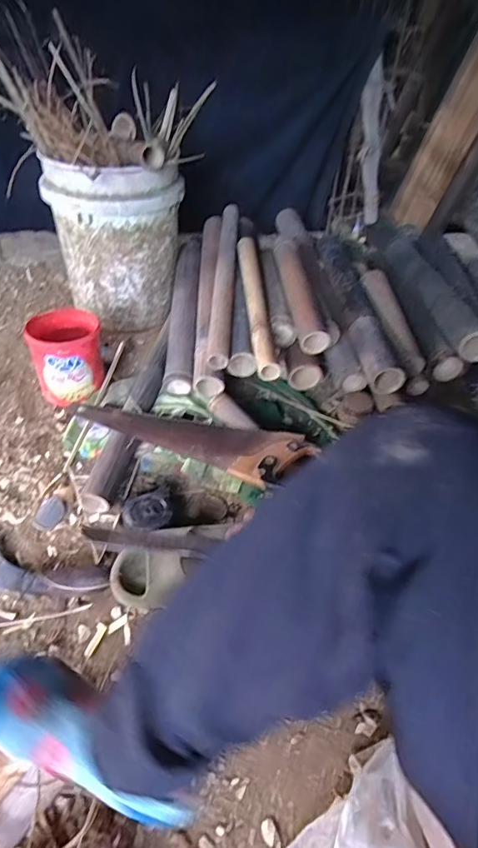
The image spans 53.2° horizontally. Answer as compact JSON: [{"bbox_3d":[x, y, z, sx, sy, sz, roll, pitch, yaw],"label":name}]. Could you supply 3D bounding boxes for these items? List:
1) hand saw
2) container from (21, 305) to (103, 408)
[{"bbox_3d":[-0.098,0.024,0.855,0.447,0.035,0.114,13,46,11],"label":"hand saw"},{"bbox_3d":[-0.353,-0.142,0.993,0.144,0.152,0.138,-16,48,-17],"label":"container"}]

